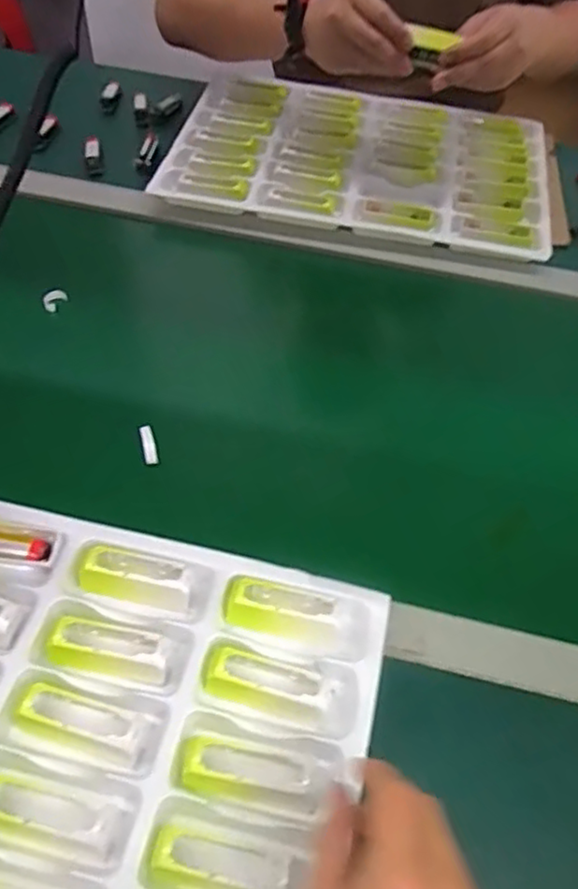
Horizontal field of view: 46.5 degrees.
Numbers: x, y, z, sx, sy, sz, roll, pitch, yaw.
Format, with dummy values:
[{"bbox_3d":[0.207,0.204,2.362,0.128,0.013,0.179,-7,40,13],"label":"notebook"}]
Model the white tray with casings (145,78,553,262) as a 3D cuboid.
[{"bbox_3d":[0.092,-0.370,0.853,0.457,0.020,0.300,11,54,4],"label":"white tray with casings"}]

